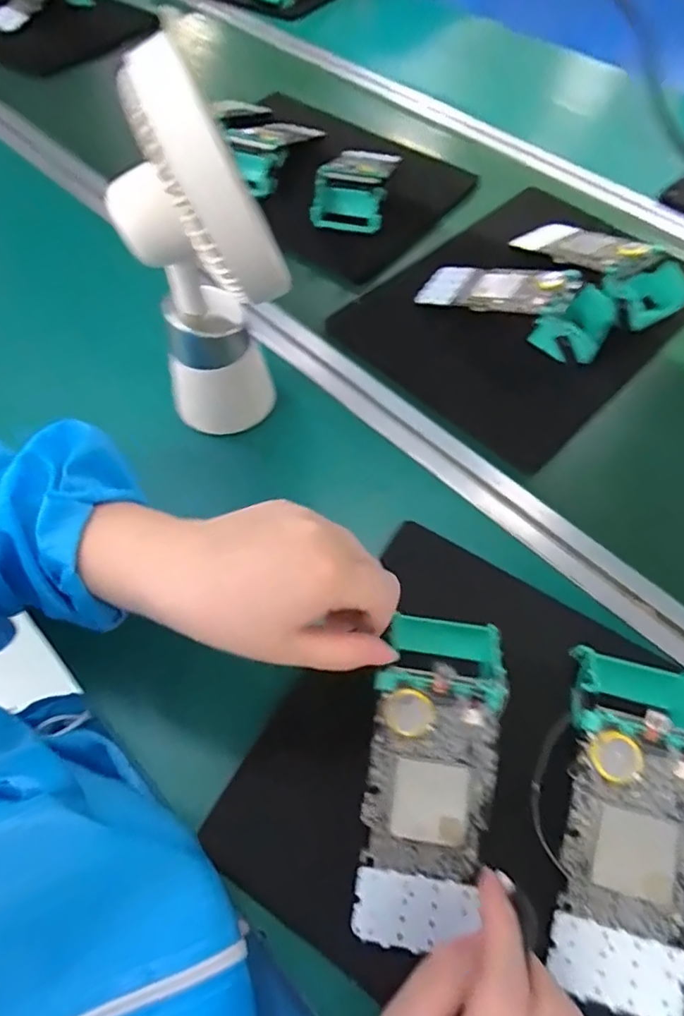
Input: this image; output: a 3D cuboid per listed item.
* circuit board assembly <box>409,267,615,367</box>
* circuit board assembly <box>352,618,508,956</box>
[{"bbox_3d":[0.166,-0.202,0.537,0.178,0.050,0.065,27,63,18],"label":"circuit board assembly"},{"bbox_3d":[0.048,0.147,0.320,0.072,0.043,0.173,10,68,9],"label":"circuit board assembly"}]

